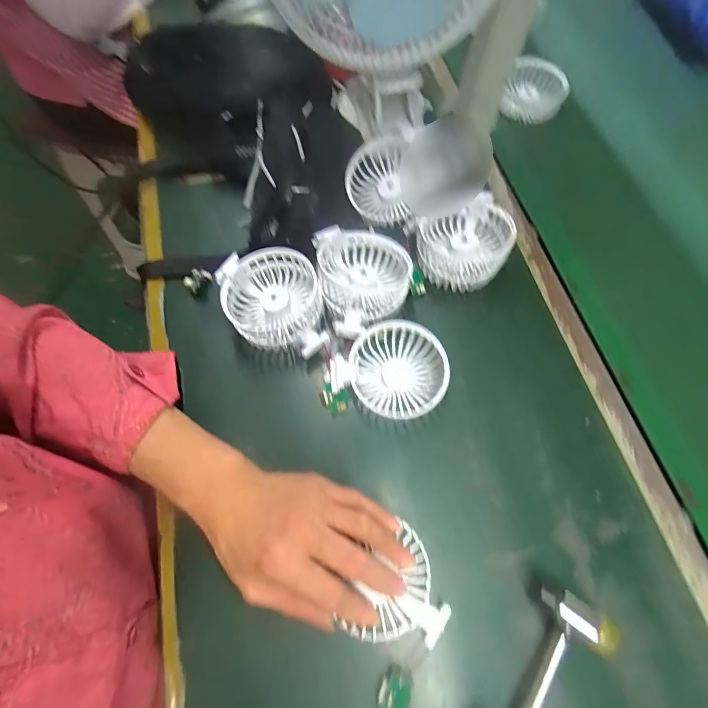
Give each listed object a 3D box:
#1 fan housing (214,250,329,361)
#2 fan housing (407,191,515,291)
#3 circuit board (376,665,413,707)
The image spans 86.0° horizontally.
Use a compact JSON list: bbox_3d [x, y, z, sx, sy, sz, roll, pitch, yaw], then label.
[{"bbox_3d":[-0.078,-0.044,0.368,0.093,0.051,0.099,-8,69,-2],"label":"fan housing"},{"bbox_3d":[0.108,-0.112,0.391,0.091,0.056,0.090,-11,69,-3],"label":"fan housing"},{"bbox_3d":[0.029,0.246,0.272,0.022,0.010,0.036,15,70,7],"label":"circuit board"}]

